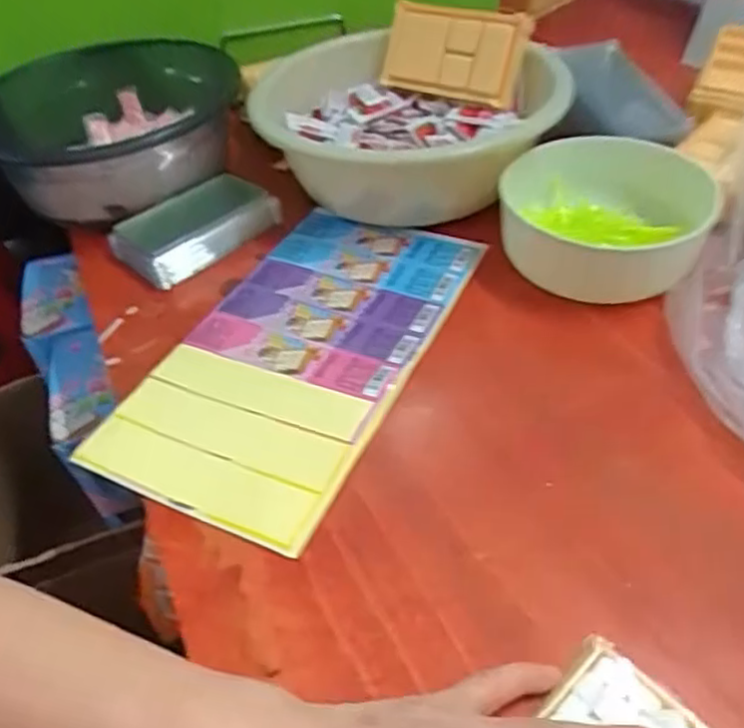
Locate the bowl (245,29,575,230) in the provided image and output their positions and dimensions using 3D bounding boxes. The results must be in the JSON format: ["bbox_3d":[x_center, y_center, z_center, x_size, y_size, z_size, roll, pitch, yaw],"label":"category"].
[{"bbox_3d":[0.040,-0.215,0.649,0.266,0.094,0.233,6,47,12],"label":"bowl"}]

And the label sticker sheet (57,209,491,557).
[{"bbox_3d":[-0.052,-0.015,0.524,0.172,0.011,0.316,16,49,21],"label":"label sticker sheet"}]

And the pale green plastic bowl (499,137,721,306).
[{"bbox_3d":[0.186,-0.116,0.545,0.163,0.074,0.128,7,47,14],"label":"pale green plastic bowl"}]

